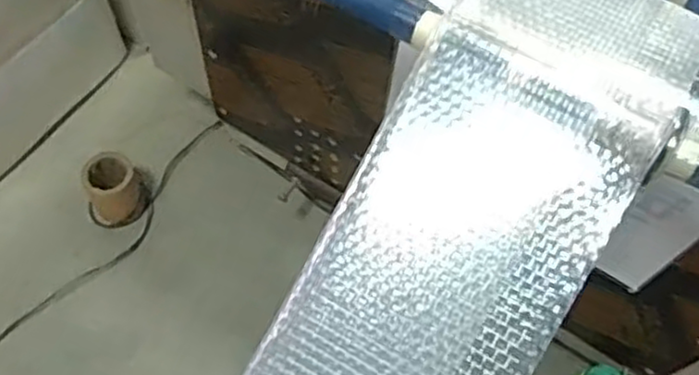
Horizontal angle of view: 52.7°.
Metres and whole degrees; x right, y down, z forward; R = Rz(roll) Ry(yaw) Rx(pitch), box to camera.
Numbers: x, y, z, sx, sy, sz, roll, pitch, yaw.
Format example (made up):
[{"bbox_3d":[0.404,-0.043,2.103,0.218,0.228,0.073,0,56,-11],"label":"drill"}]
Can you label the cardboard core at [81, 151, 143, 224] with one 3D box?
[{"bbox_3d":[-0.481,0.002,1.440,0.118,0.128,0.097,-28,67,-16],"label":"cardboard core"}]

